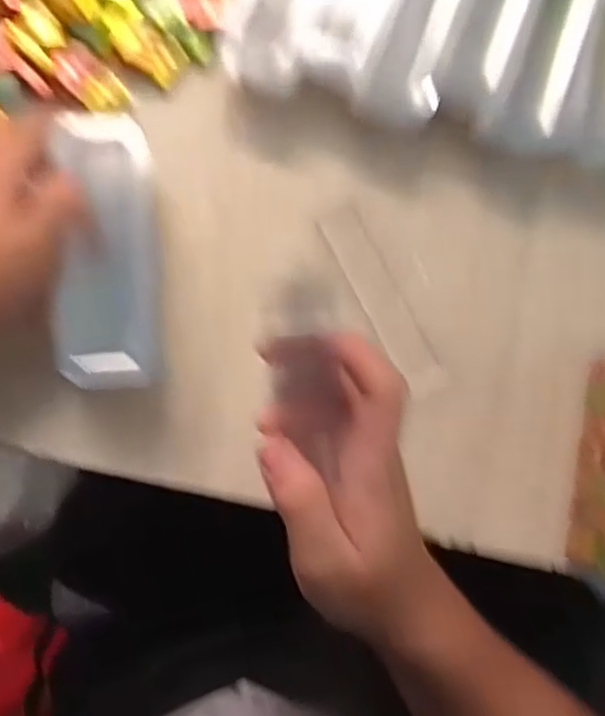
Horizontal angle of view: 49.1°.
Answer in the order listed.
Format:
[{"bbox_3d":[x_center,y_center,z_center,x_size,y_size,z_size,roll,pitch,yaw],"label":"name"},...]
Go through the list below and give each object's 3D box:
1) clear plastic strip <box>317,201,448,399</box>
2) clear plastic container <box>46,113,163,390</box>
[{"bbox_3d":[0.050,-0.035,0.409,0.026,0.008,0.124,-28,86,-7],"label":"clear plastic strip"},{"bbox_3d":[-0.104,-0.056,0.360,0.047,0.039,0.143,0,91,-4],"label":"clear plastic container"}]

